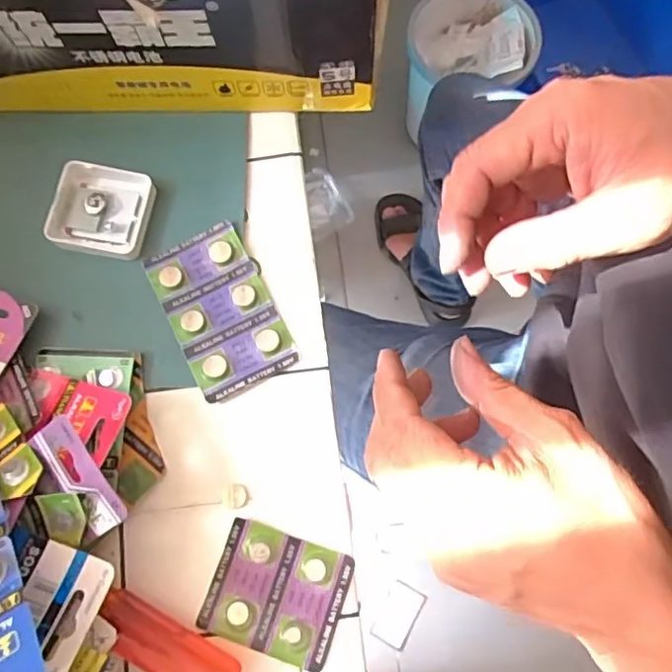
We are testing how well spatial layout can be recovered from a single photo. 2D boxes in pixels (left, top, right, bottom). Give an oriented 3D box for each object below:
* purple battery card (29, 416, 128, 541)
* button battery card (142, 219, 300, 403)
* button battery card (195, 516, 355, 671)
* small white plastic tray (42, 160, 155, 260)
[{"bbox_3d":[-0.107,0.058,0.245,0.021,0.006,0.050,-37,85,13],"label":"purple battery card"},{"bbox_3d":[-0.058,-0.013,0.297,0.050,0.005,0.083,-27,76,-7],"label":"button battery card"},{"bbox_3d":[-0.026,0.114,0.265,0.060,0.005,0.050,19,75,5],"label":"button battery card"},{"bbox_3d":[-0.121,-0.065,0.307,0.047,0.012,0.045,6,75,1],"label":"small white plastic tray"}]

